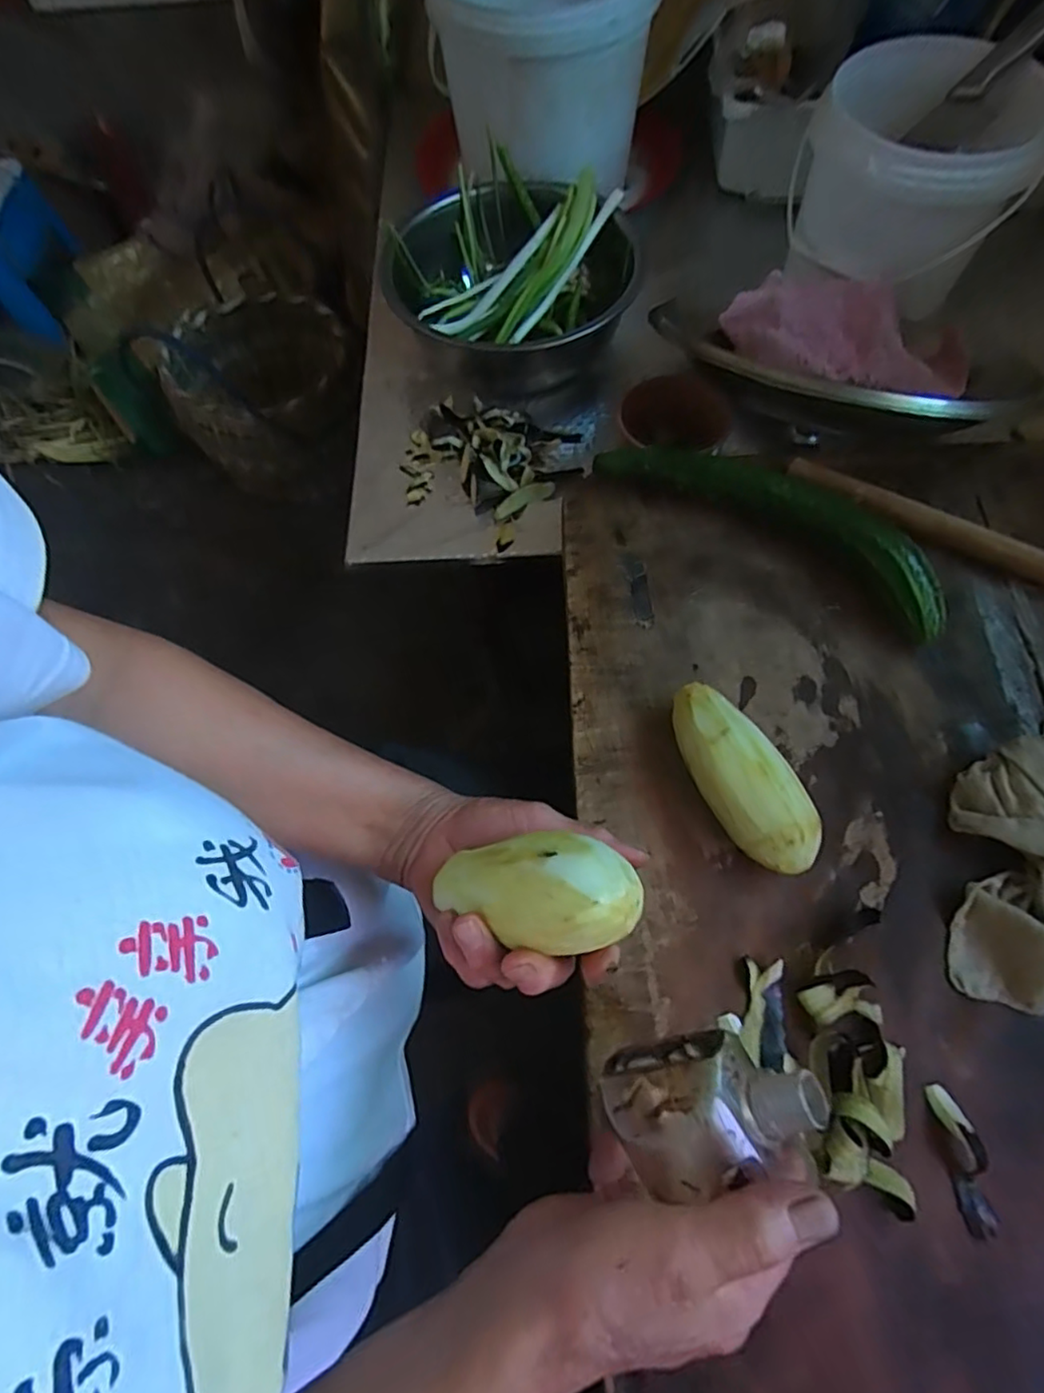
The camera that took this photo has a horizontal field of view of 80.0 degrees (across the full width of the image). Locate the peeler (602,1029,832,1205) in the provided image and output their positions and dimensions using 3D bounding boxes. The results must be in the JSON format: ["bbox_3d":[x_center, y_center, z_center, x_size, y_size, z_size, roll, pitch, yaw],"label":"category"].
[{"bbox_3d":[0.077,0.160,0.241,0.076,0.042,0.045,-35,36,27],"label":"peeler"}]

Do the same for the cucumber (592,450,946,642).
[{"bbox_3d":[0.186,-0.137,0.457,0.269,0.035,0.072,34,73,16],"label":"cucumber"}]

